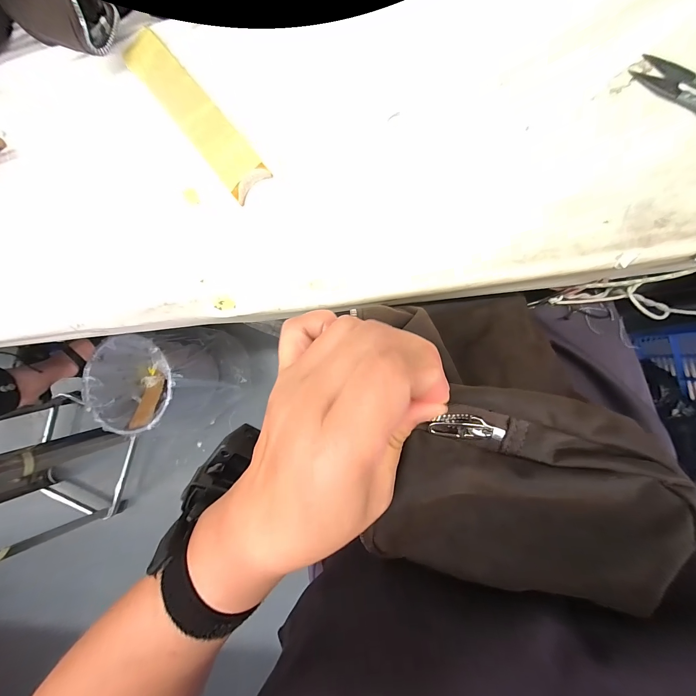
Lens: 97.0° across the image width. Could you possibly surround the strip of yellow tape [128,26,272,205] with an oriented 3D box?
[{"bbox_3d":[-0.128,-0.195,0.254,0.035,0.008,0.172,-40,83,7],"label":"strip of yellow tape"}]

